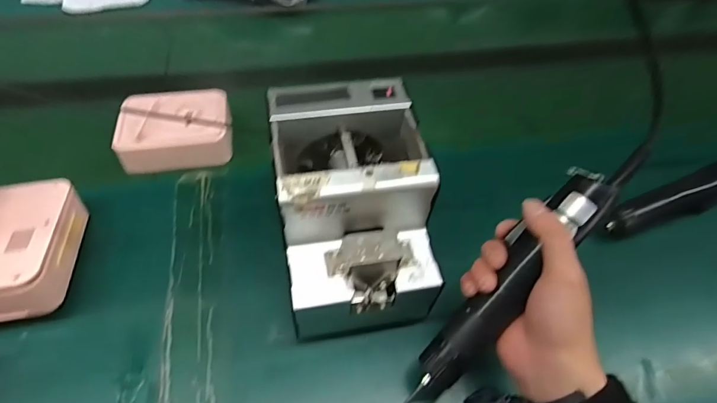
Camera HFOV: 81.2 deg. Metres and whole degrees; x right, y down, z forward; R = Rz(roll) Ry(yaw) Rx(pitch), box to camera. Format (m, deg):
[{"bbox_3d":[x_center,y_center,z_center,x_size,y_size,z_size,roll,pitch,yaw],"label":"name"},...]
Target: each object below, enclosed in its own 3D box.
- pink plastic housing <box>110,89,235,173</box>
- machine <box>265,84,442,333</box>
[{"bbox_3d":[-0.227,-0.093,0.523,0.129,0.041,0.102,-5,51,-8],"label":"pink plastic housing"},{"bbox_3d":[-0.007,0.012,0.380,0.123,0.157,0.177,-7,52,-10],"label":"machine"}]

